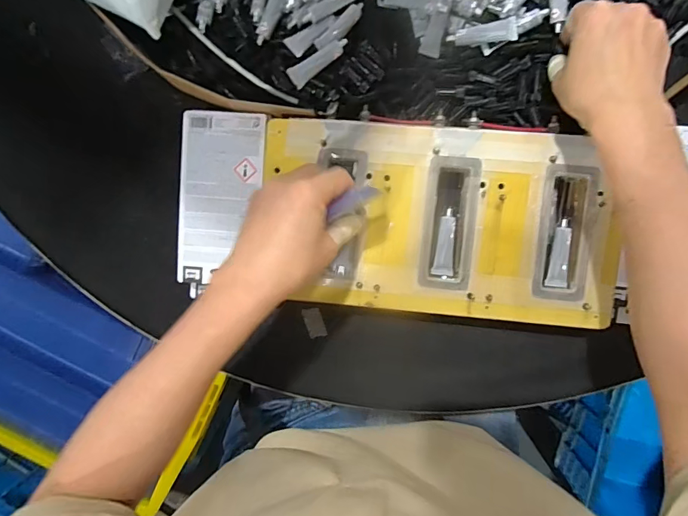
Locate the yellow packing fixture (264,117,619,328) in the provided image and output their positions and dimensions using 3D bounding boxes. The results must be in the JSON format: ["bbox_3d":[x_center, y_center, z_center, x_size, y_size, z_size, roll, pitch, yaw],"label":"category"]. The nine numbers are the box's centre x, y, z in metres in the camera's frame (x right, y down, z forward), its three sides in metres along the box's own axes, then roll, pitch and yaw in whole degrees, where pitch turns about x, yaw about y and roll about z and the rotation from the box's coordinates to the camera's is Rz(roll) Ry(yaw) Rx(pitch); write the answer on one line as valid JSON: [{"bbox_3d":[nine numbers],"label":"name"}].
[{"bbox_3d":[0.082,-0.032,0.369,0.298,0.016,0.162,5,97,4],"label":"yellow packing fixture"}]

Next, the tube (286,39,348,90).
[{"bbox_3d":[-0.023,-0.176,0.376,0.058,0.005,0.018,-35,122,12],"label":"tube"}]

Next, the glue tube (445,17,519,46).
[{"bbox_3d":[0.122,-0.199,0.372,0.057,0.010,0.017,0,95,5],"label":"glue tube"}]

